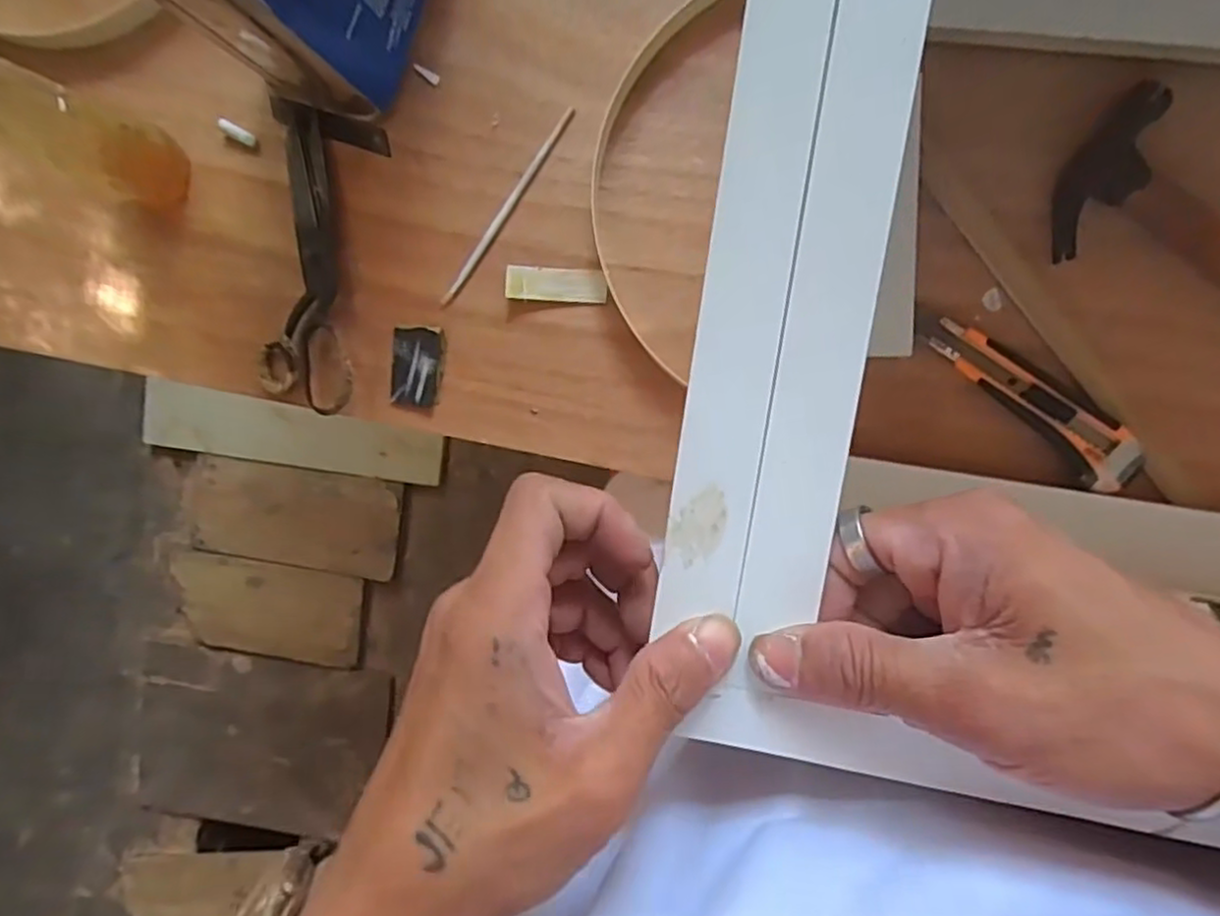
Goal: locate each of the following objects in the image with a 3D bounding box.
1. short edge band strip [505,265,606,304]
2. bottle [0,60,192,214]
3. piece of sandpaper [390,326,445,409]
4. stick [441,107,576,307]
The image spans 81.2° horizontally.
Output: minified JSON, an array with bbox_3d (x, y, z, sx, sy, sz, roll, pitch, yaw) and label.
[{"bbox_3d":[-0.038,-0.123,0.504,0.071,0.004,0.023,3,102,0],"label":"short edge band strip"},{"bbox_3d":[-0.357,-0.208,0.435,0.047,0.211,0.057,24,98,6],"label":"bottle"},{"bbox_3d":[-0.142,-0.067,0.524,0.038,0.006,0.058,5,94,8],"label":"piece of sandpaper"},{"bbox_3d":[-0.073,-0.177,0.505,0.009,0.004,0.161,35,97,5],"label":"stick"}]

